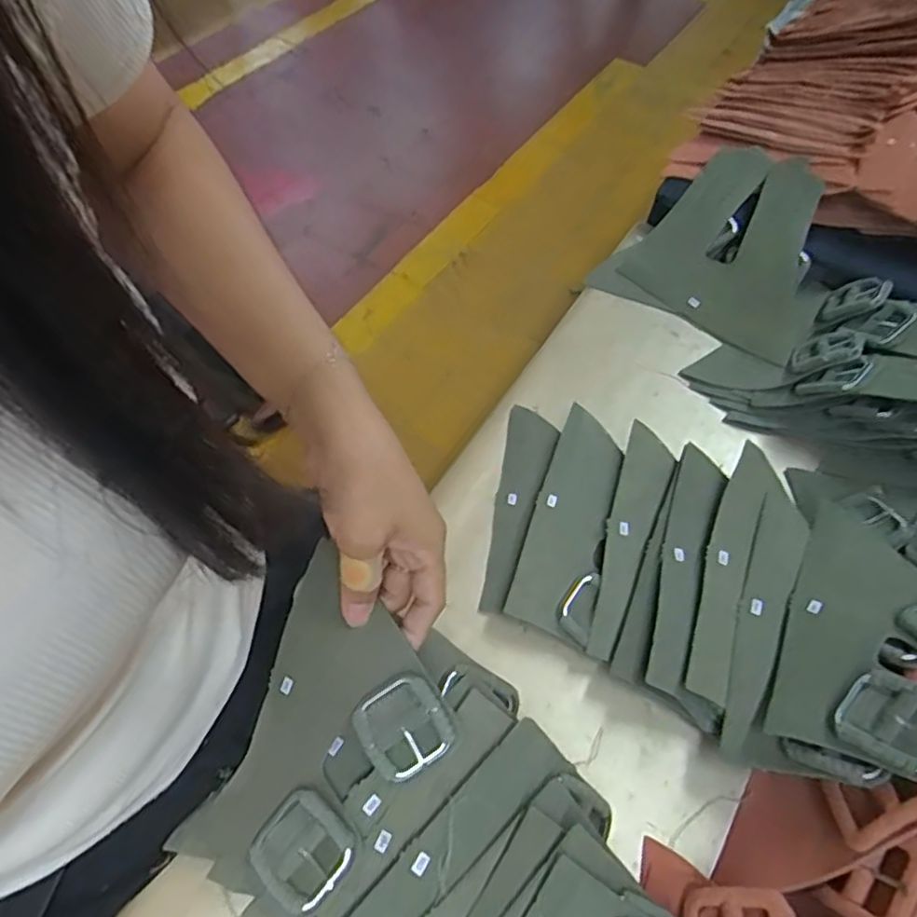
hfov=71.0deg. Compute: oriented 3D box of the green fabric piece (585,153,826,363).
[{"bbox_3d":[0.241,-0.190,0.570,0.172,0.026,0.178,31,83,17],"label":"green fabric piece"}]

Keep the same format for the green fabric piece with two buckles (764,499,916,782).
[{"bbox_3d":[0.228,0.097,0.343,0.098,0.024,0.149,4,37,45],"label":"green fabric piece with two buckles"}]

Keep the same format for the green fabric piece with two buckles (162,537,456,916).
[{"bbox_3d":[-0.078,0.147,0.337,0.113,0.028,0.149,34,78,22],"label":"green fabric piece with two buckles"}]

